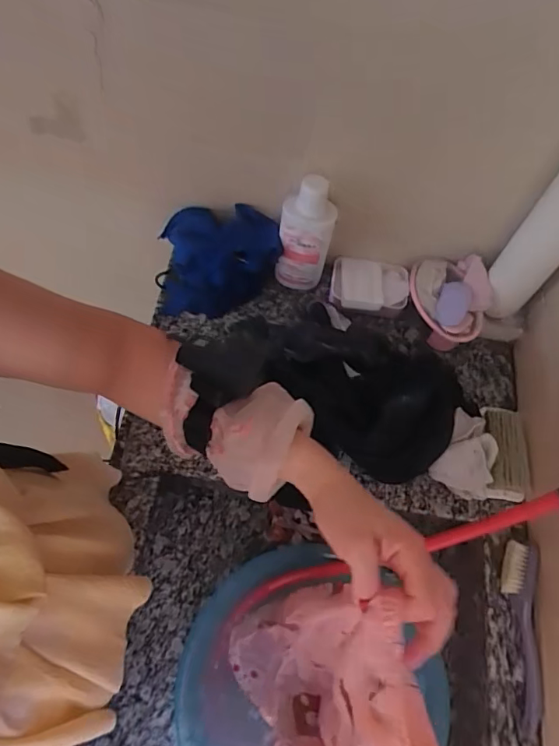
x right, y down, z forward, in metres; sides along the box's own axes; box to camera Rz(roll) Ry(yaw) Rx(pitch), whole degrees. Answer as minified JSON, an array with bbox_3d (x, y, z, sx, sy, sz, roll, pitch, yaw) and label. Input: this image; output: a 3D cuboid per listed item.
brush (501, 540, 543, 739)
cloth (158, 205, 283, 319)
[{"bbox_3d":[0.312,0.330,0.633,0.049,0.052,0.219,10,63,1],"label":"brush"},{"bbox_3d":[-0.094,-0.175,0.816,0.176,0.155,0.112,10,63,2],"label":"cloth"}]

